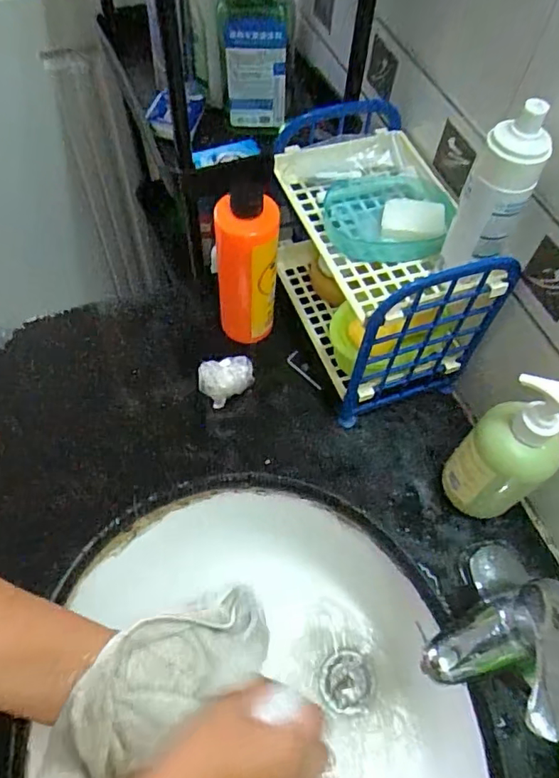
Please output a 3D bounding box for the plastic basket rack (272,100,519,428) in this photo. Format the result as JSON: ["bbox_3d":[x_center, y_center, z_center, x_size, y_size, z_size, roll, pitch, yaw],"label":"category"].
[{"bbox_3d":[0.089,-0.119,0.540,0.127,0.208,0.222,-19,63,-14],"label":"plastic basket rack"}]

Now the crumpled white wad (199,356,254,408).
[{"bbox_3d":[-0.055,-0.012,0.562,0.058,0.068,0.039,-9,61,-9],"label":"crumpled white wad"}]

